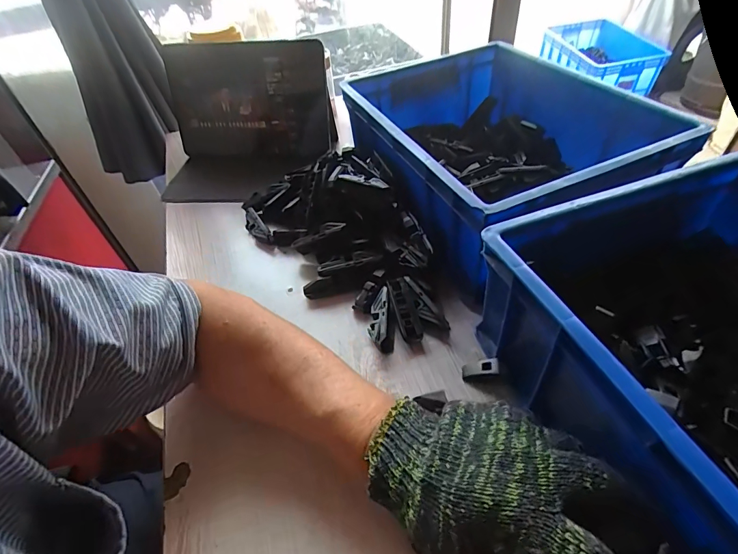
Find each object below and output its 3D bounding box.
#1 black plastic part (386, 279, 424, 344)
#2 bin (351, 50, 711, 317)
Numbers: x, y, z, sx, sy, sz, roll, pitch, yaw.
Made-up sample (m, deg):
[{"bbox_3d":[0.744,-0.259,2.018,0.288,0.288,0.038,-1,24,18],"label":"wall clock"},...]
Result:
[{"bbox_3d":[0.036,0.033,0.400,0.021,0.015,0.072,-12,46,-5],"label":"black plastic part"},{"bbox_3d":[0.148,-0.155,0.481,0.274,0.114,0.345,-19,47,-11],"label":"bin"}]

